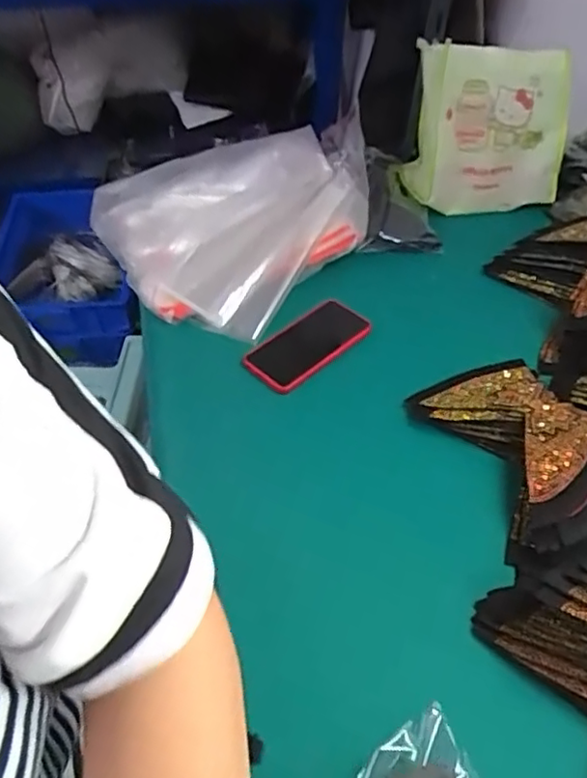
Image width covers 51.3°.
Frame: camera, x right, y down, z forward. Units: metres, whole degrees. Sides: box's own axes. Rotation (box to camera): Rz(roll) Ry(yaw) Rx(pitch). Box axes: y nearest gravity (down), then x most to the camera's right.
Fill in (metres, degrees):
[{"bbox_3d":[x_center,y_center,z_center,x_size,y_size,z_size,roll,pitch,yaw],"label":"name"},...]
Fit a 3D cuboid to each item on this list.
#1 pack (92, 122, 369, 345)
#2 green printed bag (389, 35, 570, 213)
[{"bbox_3d":[-0.059,-0.261,0.916,0.399,0.079,0.338,-29,54,-24],"label":"pack"},{"bbox_3d":[0.308,-0.406,0.973,0.245,0.229,0.115,-6,48,-5],"label":"green printed bag"}]

